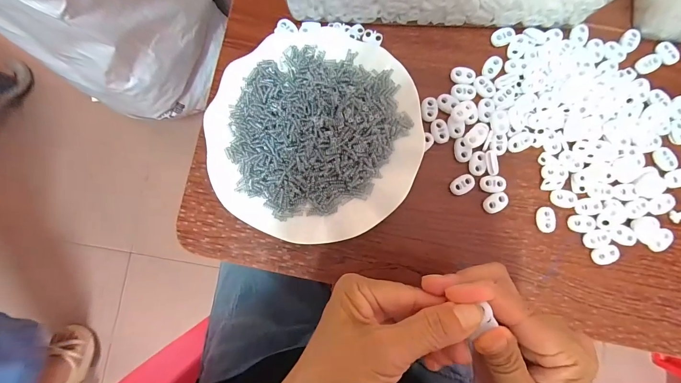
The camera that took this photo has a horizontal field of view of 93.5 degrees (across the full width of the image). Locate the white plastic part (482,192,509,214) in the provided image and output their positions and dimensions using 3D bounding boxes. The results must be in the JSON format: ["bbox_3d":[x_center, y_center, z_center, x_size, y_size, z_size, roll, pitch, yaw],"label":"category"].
[{"bbox_3d":[0.141,0.009,0.290,0.023,0.006,0.016,-32,88,-1],"label":"white plastic part"}]

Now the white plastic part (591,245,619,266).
[{"bbox_3d":[0.233,0.056,0.282,0.020,0.010,0.014,-17,88,0],"label":"white plastic part"}]

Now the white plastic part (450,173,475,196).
[{"bbox_3d":[0.112,-0.007,0.292,0.023,0.005,0.014,-34,88,-1],"label":"white plastic part"}]

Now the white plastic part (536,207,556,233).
[{"bbox_3d":[0.184,0.025,0.287,0.015,0.006,0.023,1,88,1],"label":"white plastic part"}]

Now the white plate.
[{"bbox_3d":[-0.022,-0.052,0.287,0.179,0.024,0.183,0,88,1],"label":"white plate"}]

